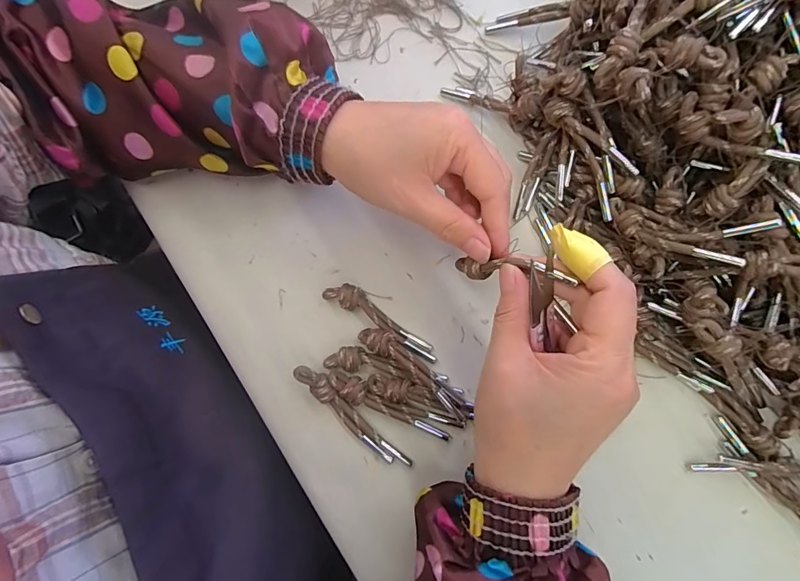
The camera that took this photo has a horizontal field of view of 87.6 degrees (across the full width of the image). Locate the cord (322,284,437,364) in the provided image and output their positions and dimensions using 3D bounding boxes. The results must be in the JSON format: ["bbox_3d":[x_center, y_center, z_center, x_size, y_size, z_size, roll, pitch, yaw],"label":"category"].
[{"bbox_3d":[-0.012,0.021,0.280,0.085,0.015,0.017,35,83,9],"label":"cord"}]

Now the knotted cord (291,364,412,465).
[{"bbox_3d":[-0.030,0.081,0.264,0.090,0.017,0.014,44,85,10],"label":"knotted cord"}]

